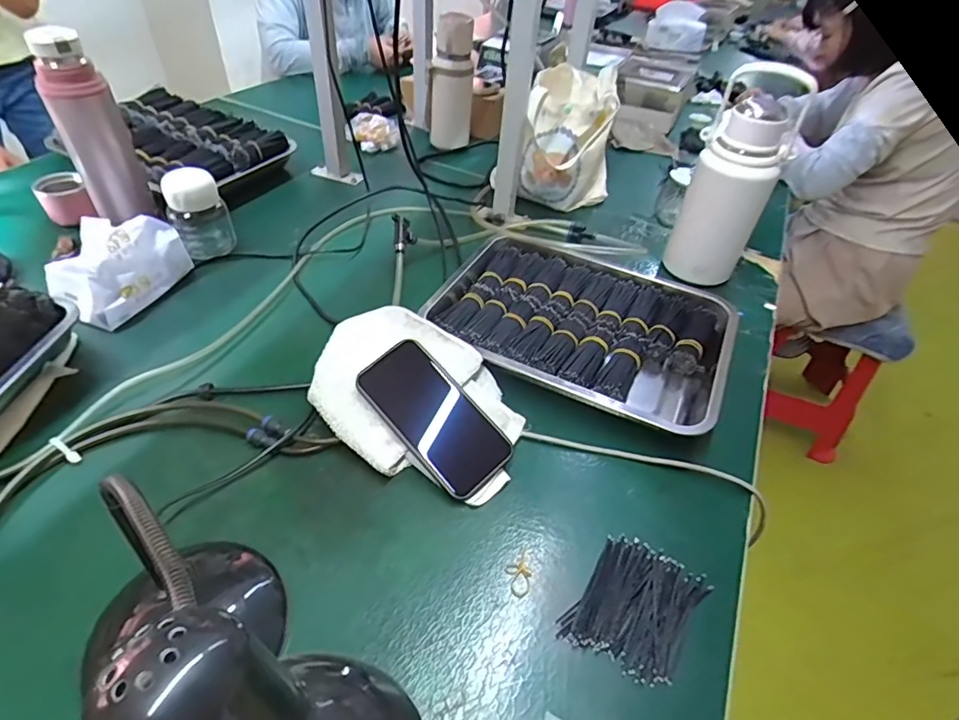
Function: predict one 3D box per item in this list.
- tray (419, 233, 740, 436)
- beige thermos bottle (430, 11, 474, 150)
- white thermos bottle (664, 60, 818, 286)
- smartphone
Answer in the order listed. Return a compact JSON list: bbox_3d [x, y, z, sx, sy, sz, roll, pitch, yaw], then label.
[{"bbox_3d":[0.129,-0.057,0.648,0.347,0.054,0.275,22,48,16],"label":"tray"},{"bbox_3d":[-0.053,-0.523,0.989,0.087,0.238,0.069,1,46,-4],"label":"beige thermos bottle"},{"bbox_3d":[0.354,-0.254,0.717,0.102,0.278,0.142,23,46,17],"label":"white thermos bottle"},{"bbox_3d":[-0.045,0.056,0.510,0.078,0.012,0.161,-40,79,-20],"label":"smartphone"}]

